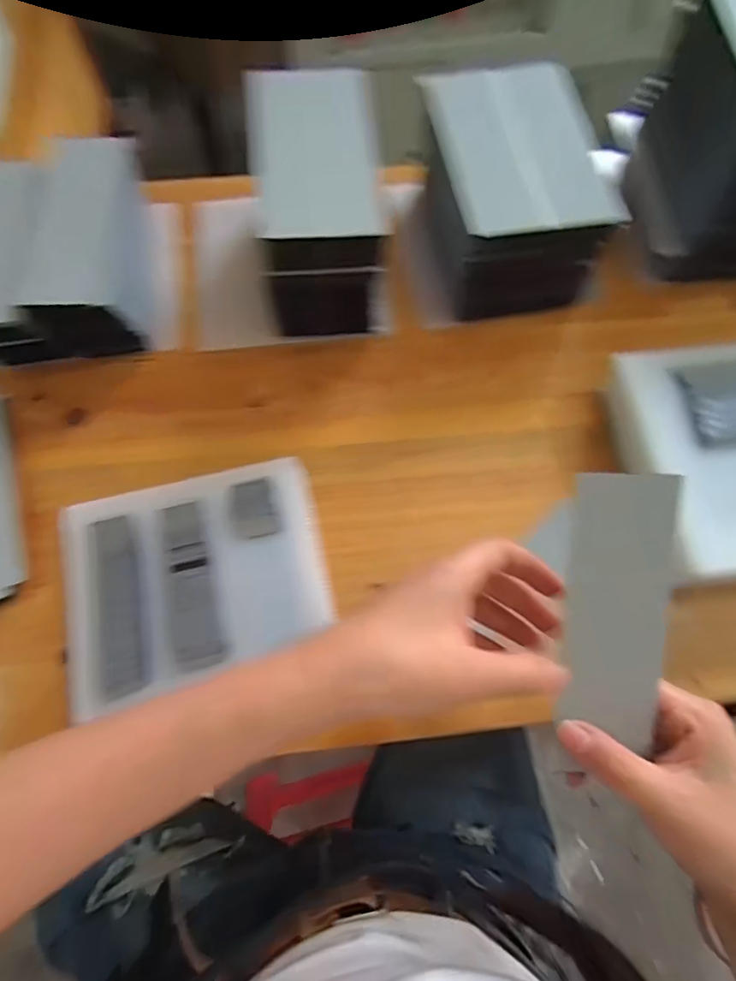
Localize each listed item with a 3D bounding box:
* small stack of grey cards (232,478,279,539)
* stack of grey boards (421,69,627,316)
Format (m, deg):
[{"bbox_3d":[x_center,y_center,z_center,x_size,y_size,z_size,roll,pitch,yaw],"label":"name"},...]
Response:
[{"bbox_3d":[-0.079,0.012,0.363,0.028,0.004,0.041,-14,70,-6],"label":"small stack of grey cards"},{"bbox_3d":[0.107,-0.235,0.429,0.125,0.097,0.167,-5,70,-3],"label":"stack of grey boards"}]

